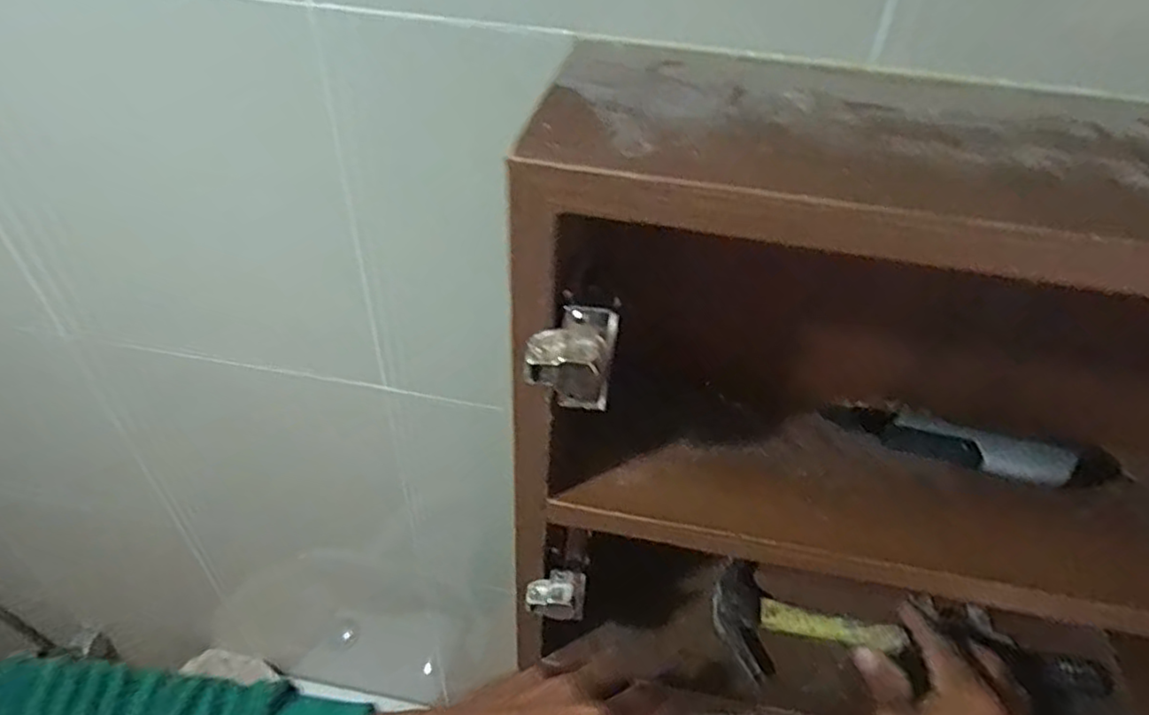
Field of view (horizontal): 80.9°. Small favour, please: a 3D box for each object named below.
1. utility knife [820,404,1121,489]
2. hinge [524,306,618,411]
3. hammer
[{"bbox_3d":[0.247,0.057,0.415,0.175,0.024,0.027,9,41,6],"label":"utility knife"},{"bbox_3d":[-0.002,0.005,0.310,0.038,0.059,0.021,5,41,2],"label":"hinge"},{"bbox_3d":[0.191,0.215,0.542,0.156,0.035,0.092,9,41,10],"label":"hammer"}]

